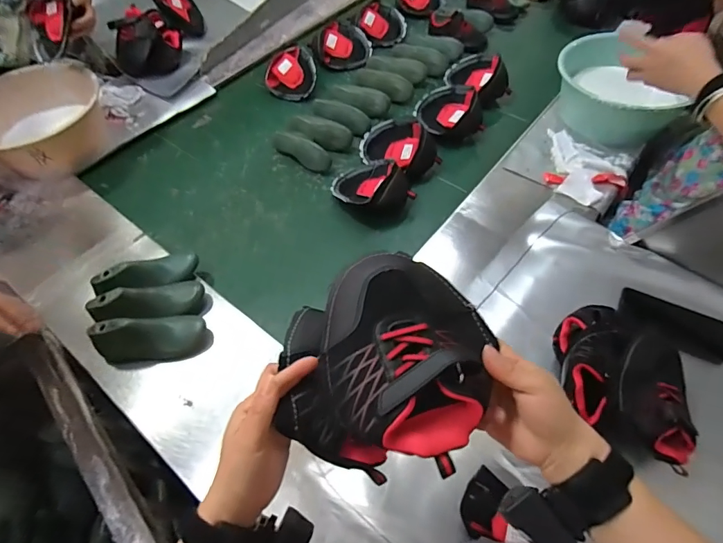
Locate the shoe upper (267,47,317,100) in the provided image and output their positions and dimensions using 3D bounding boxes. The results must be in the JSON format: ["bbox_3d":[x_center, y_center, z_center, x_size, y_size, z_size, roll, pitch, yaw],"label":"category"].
[{"bbox_3d":[-0.196,-0.548,1.162,0.143,0.067,0.154,-10,58,-4],"label":"shoe upper"}]

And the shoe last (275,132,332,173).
[{"bbox_3d":[-0.147,-0.288,0.996,0.163,0.059,0.047,28,63,18],"label":"shoe last"}]

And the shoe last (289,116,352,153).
[{"bbox_3d":[-0.105,-0.348,1.038,0.174,0.042,0.075,24,62,17],"label":"shoe last"}]

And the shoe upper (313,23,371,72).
[{"bbox_3d":[-0.054,-0.662,1.234,0.163,0.057,0.157,-1,58,2],"label":"shoe upper"}]

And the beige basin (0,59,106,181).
[{"bbox_3d":[-0.738,-0.344,0.967,0.297,0.163,0.240,-29,61,-15],"label":"beige basin"}]

